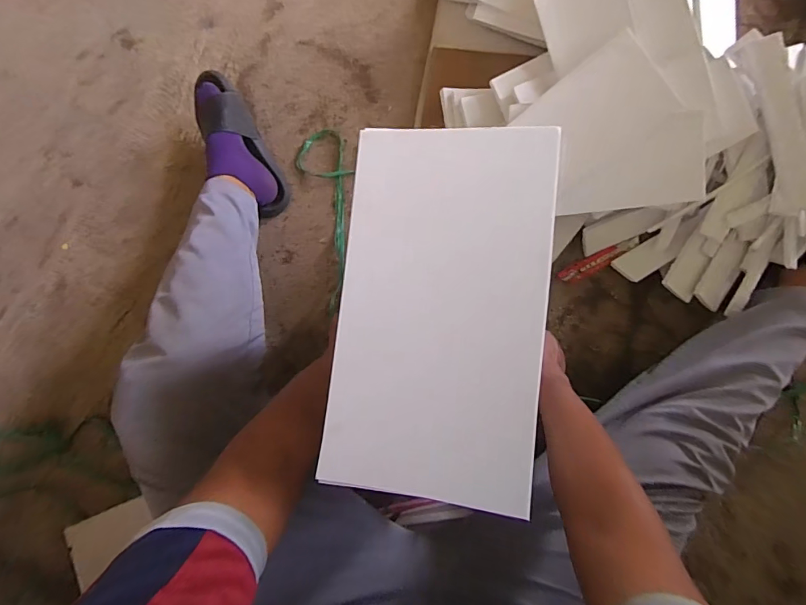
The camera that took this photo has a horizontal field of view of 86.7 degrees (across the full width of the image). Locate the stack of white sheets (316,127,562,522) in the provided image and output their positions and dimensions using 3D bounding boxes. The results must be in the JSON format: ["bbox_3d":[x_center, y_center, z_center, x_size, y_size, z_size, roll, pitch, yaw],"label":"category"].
[{"bbox_3d":[0.029,0.002,0.333,0.156,0.014,0.286,5,82,12],"label":"stack of white sheets"}]

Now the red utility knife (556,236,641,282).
[{"bbox_3d":[0.370,-0.078,0.803,0.157,0.014,0.029,-26,84,1],"label":"red utility knife"}]

